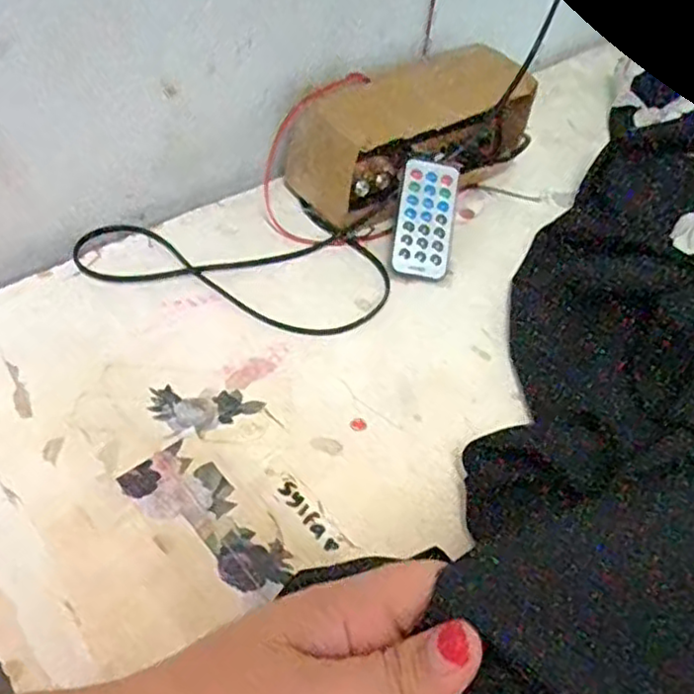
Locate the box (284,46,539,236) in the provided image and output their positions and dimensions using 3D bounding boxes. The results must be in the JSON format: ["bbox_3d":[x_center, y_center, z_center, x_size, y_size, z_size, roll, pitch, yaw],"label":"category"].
[{"bbox_3d":[0.053,-0.155,0.525,0.189,0.079,0.076,-26,57,-25],"label":"box"}]

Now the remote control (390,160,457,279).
[{"bbox_3d":[0.055,-0.089,0.493,0.037,0.011,0.086,10,78,2],"label":"remote control"}]

